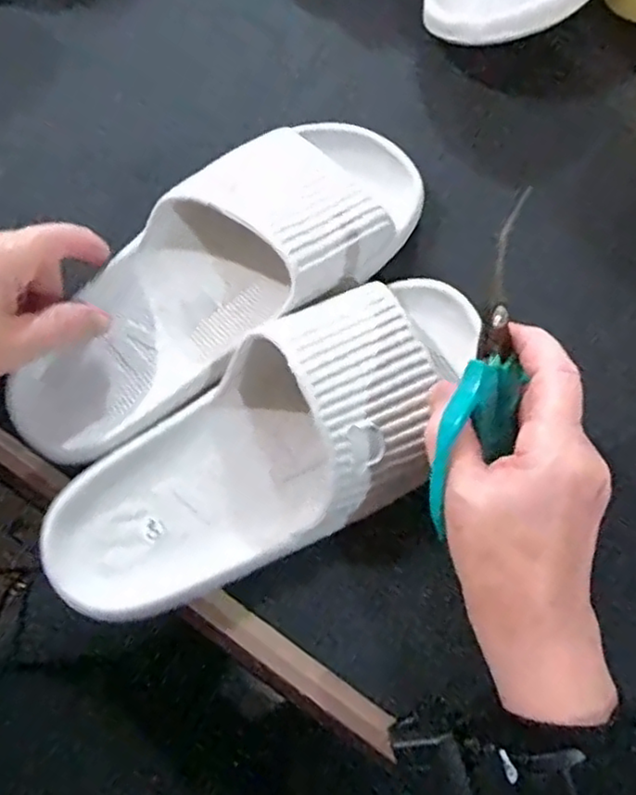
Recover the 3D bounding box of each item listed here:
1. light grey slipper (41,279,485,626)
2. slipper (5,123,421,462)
[{"bbox_3d":[-0.018,0.026,0.342,0.246,0.072,0.097,-35,79,-1],"label":"light grey slipper"},{"bbox_3d":[-0.056,-0.067,0.360,0.251,0.058,0.094,-40,80,-5],"label":"slipper"}]

